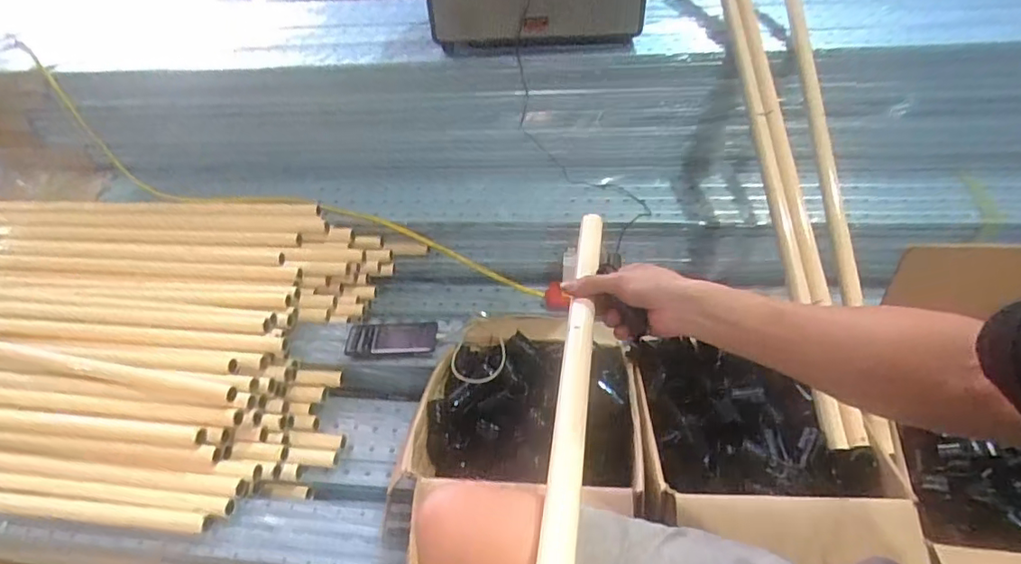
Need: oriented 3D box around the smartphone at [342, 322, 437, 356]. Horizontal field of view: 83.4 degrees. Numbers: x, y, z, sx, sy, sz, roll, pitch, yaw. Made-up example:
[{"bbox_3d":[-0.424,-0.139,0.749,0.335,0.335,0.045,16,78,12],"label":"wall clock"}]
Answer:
[{"bbox_3d":[-0.212,0.102,1.024,0.158,0.059,0.015,-2,4,-1],"label":"smartphone"}]

